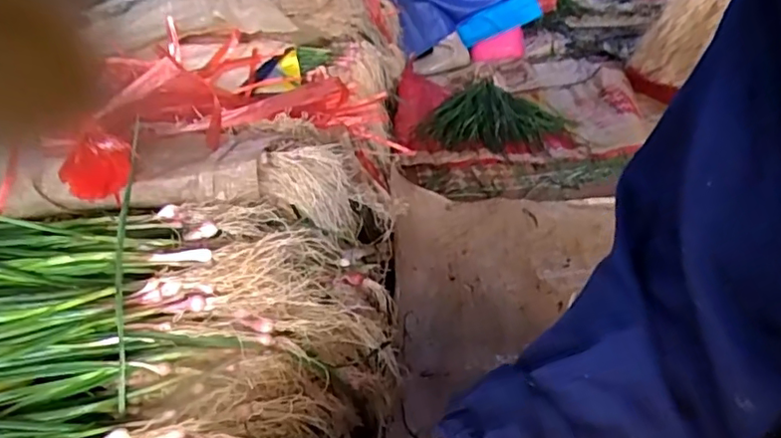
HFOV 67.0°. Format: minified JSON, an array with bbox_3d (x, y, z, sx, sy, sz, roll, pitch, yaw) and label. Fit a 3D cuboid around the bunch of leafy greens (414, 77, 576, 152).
[{"bbox_3d":[0.259,-0.301,1.724,0.450,0.048,0.387,-24,38,-25],"label":"bunch of leafy greens"}]

